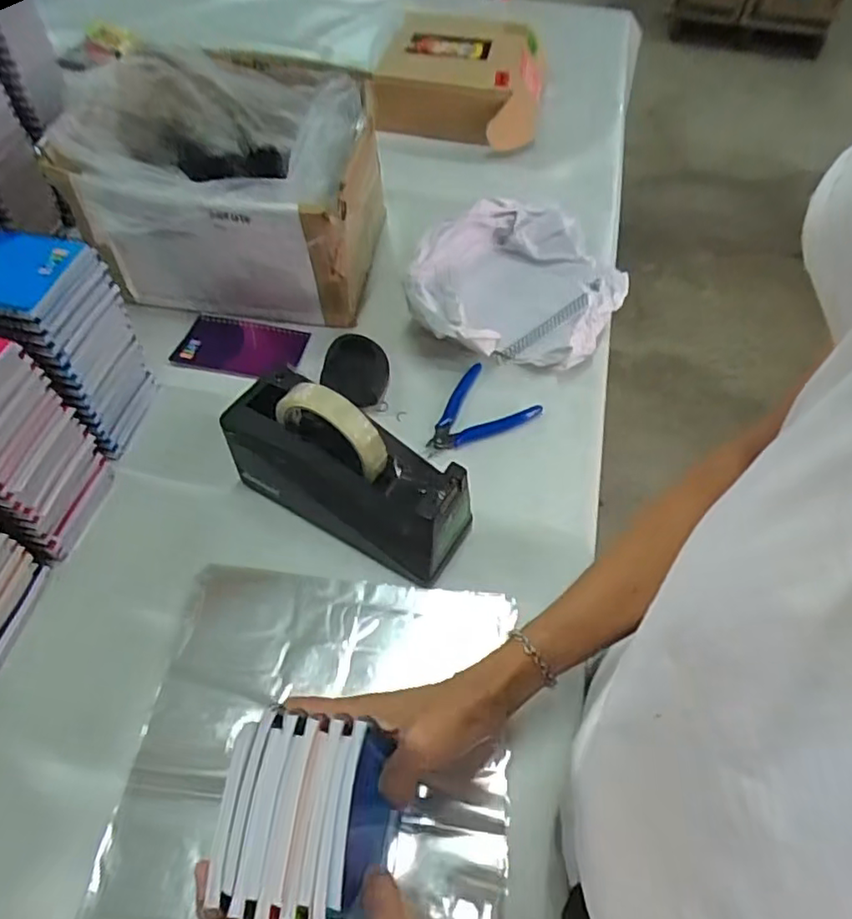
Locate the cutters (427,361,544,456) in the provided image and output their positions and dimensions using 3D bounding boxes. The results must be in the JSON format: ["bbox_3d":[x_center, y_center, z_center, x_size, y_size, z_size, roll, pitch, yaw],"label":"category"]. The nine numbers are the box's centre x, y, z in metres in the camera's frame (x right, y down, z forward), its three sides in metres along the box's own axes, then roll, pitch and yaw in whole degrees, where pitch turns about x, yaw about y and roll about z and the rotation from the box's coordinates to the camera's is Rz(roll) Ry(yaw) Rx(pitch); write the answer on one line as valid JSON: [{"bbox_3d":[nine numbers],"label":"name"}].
[{"bbox_3d":[0.046,-0.043,0.625,0.086,0.007,0.114,39,63,23],"label":"cutters"}]

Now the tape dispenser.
[{"bbox_3d":[-0.063,0.006,0.515,0.211,0.128,0.068,27,59,16],"label":"tape dispenser"}]

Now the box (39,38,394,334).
[{"bbox_3d":[-0.218,-0.309,0.708,0.316,0.170,0.296,4,55,1],"label":"box"}]

